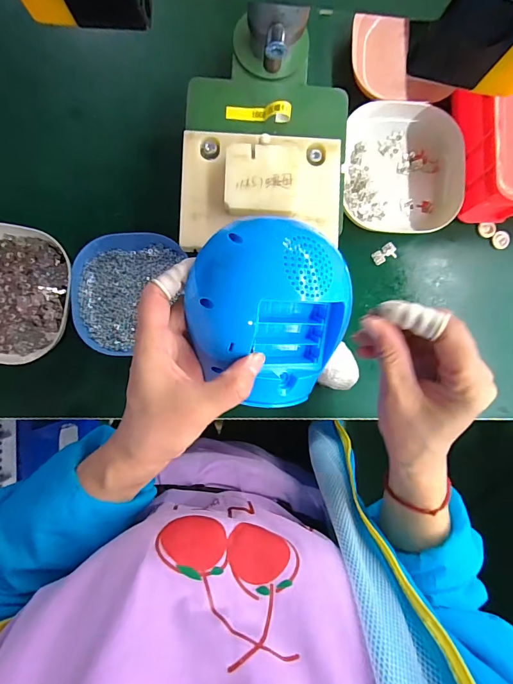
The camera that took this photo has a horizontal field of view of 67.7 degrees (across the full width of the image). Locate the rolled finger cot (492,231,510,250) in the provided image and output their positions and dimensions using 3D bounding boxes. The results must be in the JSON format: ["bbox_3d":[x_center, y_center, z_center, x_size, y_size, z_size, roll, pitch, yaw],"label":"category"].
[{"bbox_3d":[0.289,-0.120,0.450,0.020,0.005,0.020,0,88,-3],"label":"rolled finger cot"}]

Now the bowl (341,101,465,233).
[{"bbox_3d":[0.161,-0.195,0.434,0.137,0.037,0.137,0,88,-3],"label":"bowl"}]

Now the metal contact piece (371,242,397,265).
[{"bbox_3d":[0.150,-0.103,0.447,0.029,0.007,0.018,-27,89,-3],"label":"metal contact piece"}]

